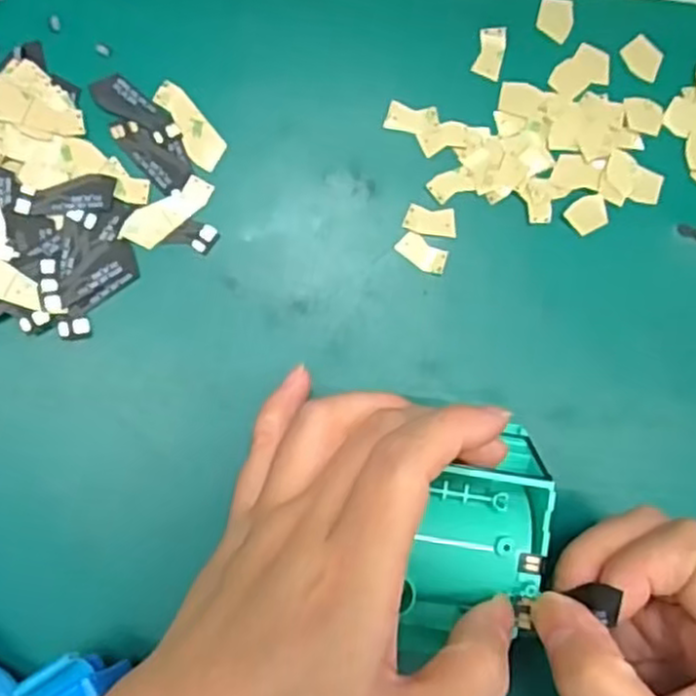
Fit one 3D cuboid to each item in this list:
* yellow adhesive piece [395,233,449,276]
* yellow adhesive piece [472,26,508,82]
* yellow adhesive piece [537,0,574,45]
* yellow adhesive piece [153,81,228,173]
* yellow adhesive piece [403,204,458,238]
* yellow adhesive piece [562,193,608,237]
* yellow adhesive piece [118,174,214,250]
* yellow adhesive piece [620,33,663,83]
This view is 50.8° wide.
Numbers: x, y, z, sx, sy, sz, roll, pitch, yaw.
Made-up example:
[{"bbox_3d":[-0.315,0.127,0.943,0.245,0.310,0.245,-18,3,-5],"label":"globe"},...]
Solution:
[{"bbox_3d":[0.029,-0.037,0.286,0.020,0.004,0.011,31,94,1],"label":"yellow adhesive piece"},{"bbox_3d":[0.058,-0.119,0.295,0.011,0.004,0.021,13,93,2],"label":"yellow adhesive piece"},{"bbox_3d":[0.085,-0.134,0.299,0.014,0.004,0.018,14,93,2],"label":"yellow adhesive piece"},{"bbox_3d":[-0.062,-0.086,0.285,0.014,0.004,0.037,-41,90,4],"label":"yellow adhesive piece"},{"bbox_3d":[0.033,-0.050,0.289,0.020,0.004,0.011,6,93,3],"label":"yellow adhesive piece"},{"bbox_3d":[0.096,-0.053,0.292,0.016,0.004,0.014,-31,91,4],"label":"yellow adhesive piece"},{"bbox_3d":[-0.069,-0.052,0.280,0.037,0.004,0.013,-38,90,4],"label":"yellow adhesive piece"},{"bbox_3d":[0.121,-0.118,0.300,0.015,0.004,0.018,-42,90,4],"label":"yellow adhesive piece"}]

